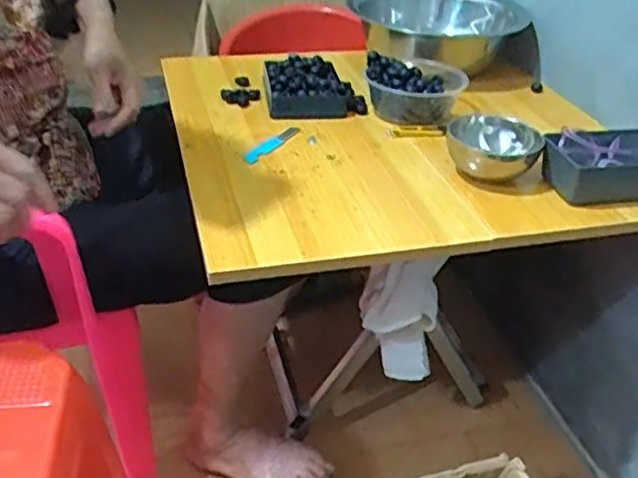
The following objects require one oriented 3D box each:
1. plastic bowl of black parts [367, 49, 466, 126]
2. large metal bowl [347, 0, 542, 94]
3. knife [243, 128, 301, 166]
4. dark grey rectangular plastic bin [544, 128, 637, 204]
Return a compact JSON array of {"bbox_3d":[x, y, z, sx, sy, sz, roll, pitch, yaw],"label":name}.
[{"bbox_3d":[0.133,-0.214,0.950,0.132,0.065,0.125,2,34,-1],"label":"plastic bowl of black parts"},{"bbox_3d":[0.205,-0.332,1.122,0.255,0.111,0.255,2,34,-1],"label":"large metal bowl"},{"bbox_3d":[-0.063,-0.118,0.859,0.024,0.012,0.104,23,39,27],"label":"knife"},{"bbox_3d":[0.362,-0.087,0.799,0.193,0.049,0.091,-6,35,-12],"label":"dark grey rectangular plastic bin"}]

